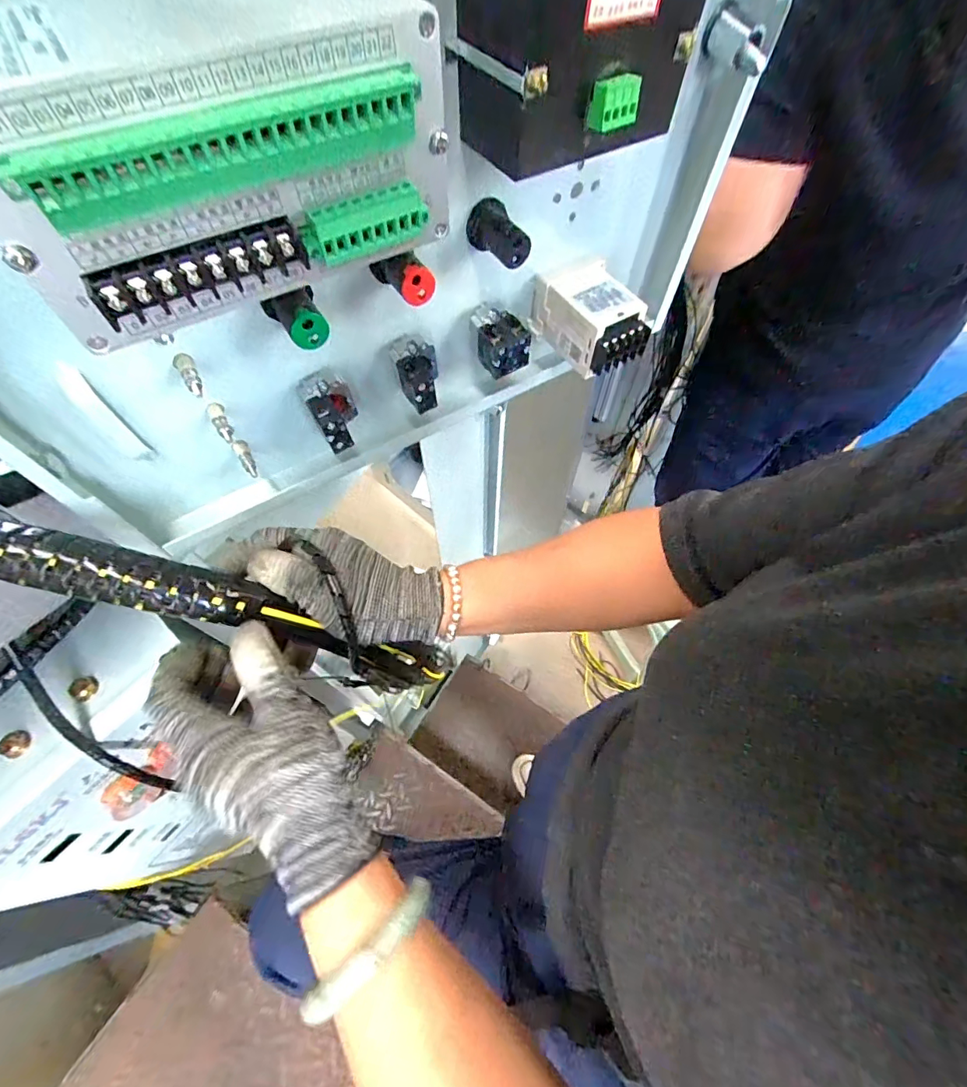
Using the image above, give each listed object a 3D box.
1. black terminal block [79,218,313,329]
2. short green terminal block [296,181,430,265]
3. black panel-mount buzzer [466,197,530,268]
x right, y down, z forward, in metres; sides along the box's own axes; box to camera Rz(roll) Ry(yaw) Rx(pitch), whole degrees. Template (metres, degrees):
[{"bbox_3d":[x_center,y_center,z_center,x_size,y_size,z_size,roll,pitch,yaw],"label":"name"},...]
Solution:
[{"bbox_3d":[-0.095,-0.093,0.160,0.067,0.012,0.010,-29,65,-15],"label":"black terminal block"},{"bbox_3d":[-0.044,-0.118,0.174,0.046,0.016,0.008,-29,65,-15],"label":"short green terminal block"},{"bbox_3d":[0.008,-0.187,0.287,0.024,0.025,0.035,-29,65,-15],"label":"black panel-mount buzzer"}]

